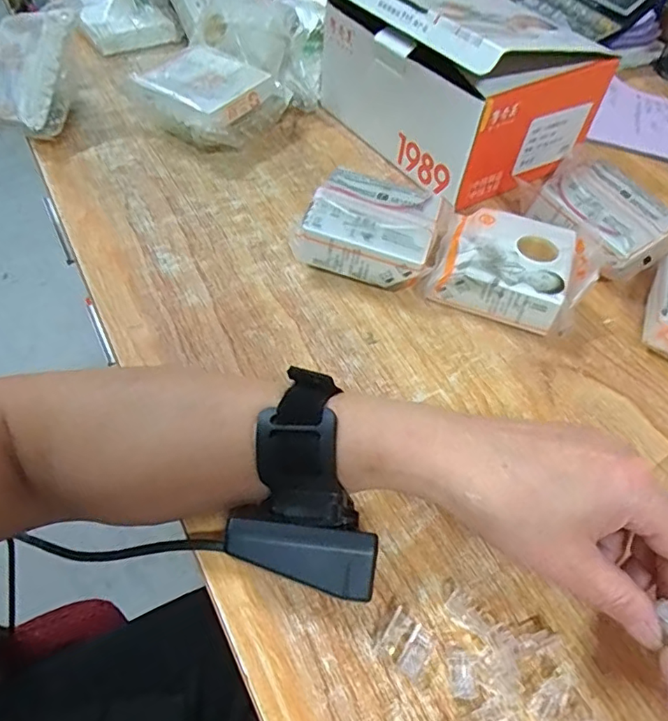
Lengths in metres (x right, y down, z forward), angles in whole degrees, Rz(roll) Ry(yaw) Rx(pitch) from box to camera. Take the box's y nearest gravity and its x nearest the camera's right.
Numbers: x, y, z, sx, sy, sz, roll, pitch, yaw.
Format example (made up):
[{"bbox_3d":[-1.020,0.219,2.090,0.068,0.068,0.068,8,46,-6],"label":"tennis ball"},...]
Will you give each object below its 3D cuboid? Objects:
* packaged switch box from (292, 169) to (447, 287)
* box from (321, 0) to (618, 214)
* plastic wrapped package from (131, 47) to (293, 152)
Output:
[{"bbox_3d":[0.031,-0.096,0.402,0.092,0.045,0.083,18,53,9],"label":"packaged switch box"},{"bbox_3d":[0.103,-0.263,0.481,0.150,0.137,0.213,-30,60,-25],"label":"box"},{"bbox_3d":[-0.110,-0.232,0.490,0.089,0.051,0.106,26,54,15],"label":"plastic wrapped package"}]

